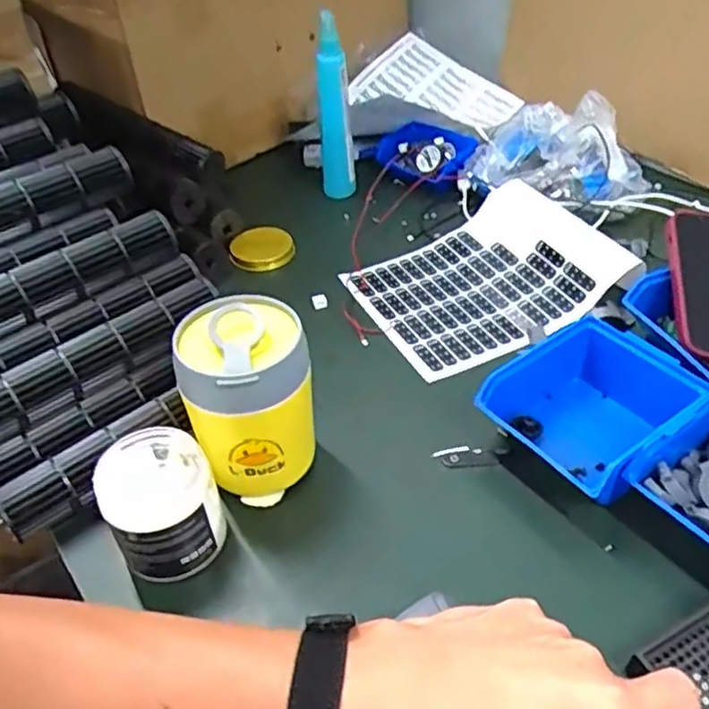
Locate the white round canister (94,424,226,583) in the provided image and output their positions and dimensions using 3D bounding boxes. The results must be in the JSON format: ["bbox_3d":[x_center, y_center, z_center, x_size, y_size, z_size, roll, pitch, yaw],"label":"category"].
[{"bbox_3d":[-0.132,0.102,0.473,0.071,0.076,0.075,-2,42,2],"label":"white round canister"}]

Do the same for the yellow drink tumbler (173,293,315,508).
[{"bbox_3d":[-0.074,0.040,0.506,0.085,0.151,0.081,-2,42,2],"label":"yellow drink tumbler"}]

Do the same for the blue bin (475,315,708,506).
[{"bbox_3d":[0.176,0.047,0.525,0.123,0.063,0.119,-29,48,-26],"label":"blue bin"}]

